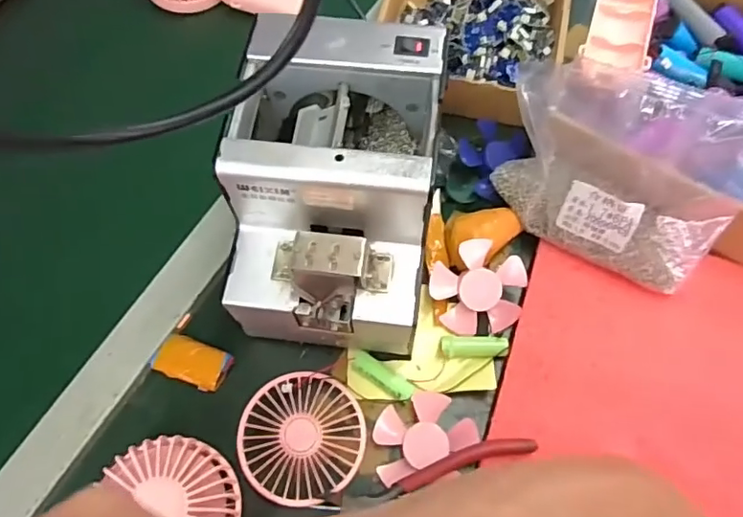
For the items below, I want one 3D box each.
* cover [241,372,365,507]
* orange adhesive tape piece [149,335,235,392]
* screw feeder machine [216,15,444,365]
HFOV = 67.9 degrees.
[{"bbox_3d":[-0.049,0.124,0.385,0.085,0.007,0.085,10,66,7],"label":"cover"},{"bbox_3d":[-0.135,0.078,0.414,0.055,0.013,0.030,18,68,10],"label":"orange adhesive tape piece"},{"bbox_3d":[-0.022,-0.045,0.377,0.120,0.140,0.174,7,66,6],"label":"screw feeder machine"}]

